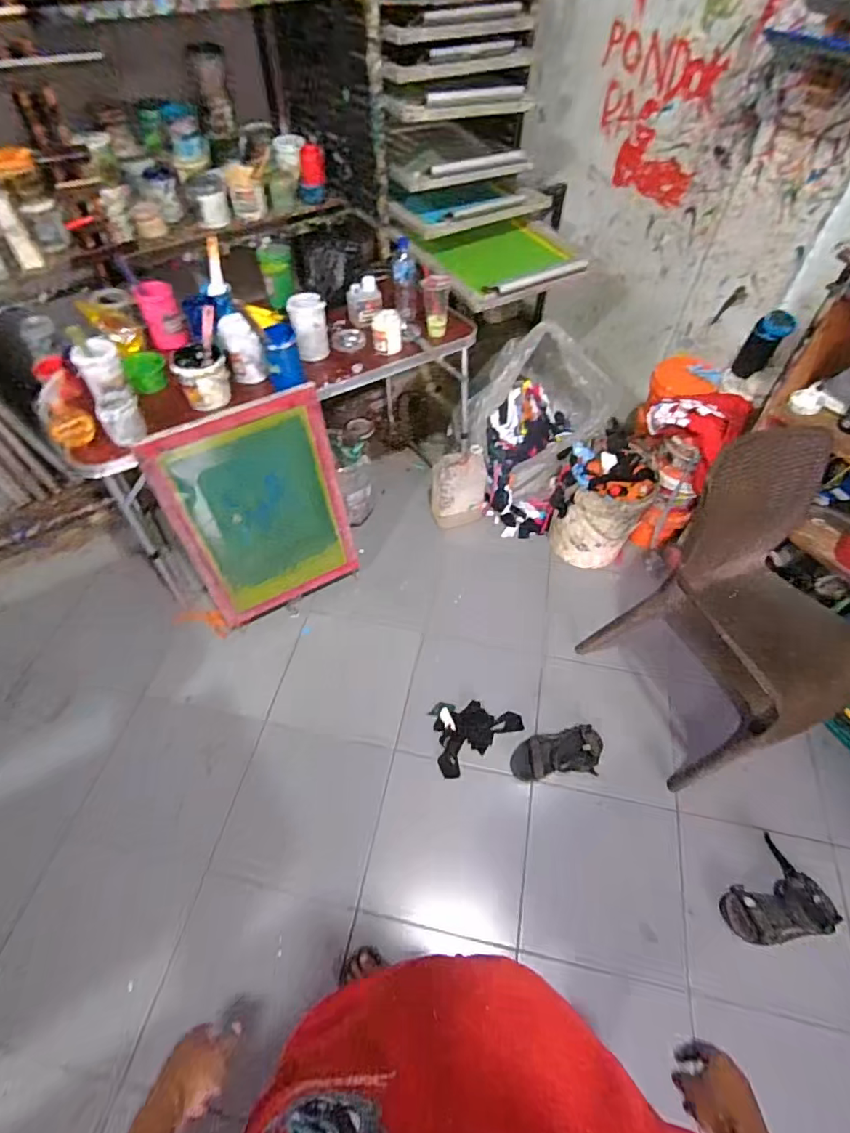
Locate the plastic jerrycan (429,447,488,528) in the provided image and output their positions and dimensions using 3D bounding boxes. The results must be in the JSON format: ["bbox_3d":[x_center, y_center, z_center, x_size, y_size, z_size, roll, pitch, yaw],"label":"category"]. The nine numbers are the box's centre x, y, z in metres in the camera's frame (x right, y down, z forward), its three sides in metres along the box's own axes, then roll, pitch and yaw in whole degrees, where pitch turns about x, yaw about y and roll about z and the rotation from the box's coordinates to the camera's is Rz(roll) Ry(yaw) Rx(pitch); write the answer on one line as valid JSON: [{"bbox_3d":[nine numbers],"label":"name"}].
[{"bbox_3d":[0.127,-0.284,1.955,0.201,0.302,0.109,-19,55,-16],"label":"plastic jerrycan"}]

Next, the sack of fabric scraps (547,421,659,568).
[{"bbox_3d":[0.608,-0.227,1.854,0.295,0.374,0.307,-15,55,-13],"label":"sack of fabric scraps"}]

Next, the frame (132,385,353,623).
[{"bbox_3d":[-0.471,-0.141,1.590,0.482,0.704,0.044,-25,45,-19],"label":"frame"}]

